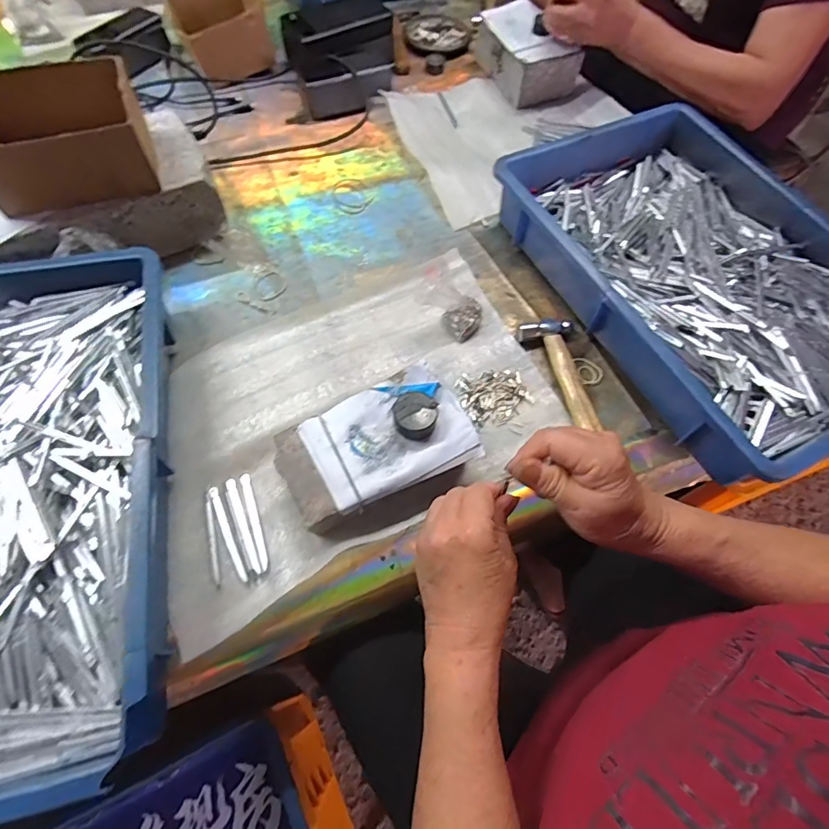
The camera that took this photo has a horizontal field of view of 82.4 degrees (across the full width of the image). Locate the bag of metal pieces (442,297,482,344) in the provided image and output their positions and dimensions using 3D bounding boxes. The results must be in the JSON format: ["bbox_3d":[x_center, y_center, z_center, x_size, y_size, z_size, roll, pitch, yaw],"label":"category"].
[{"bbox_3d":[0.057,-0.106,0.523,0.048,0.024,0.036,-34,69,-18],"label":"bag of metal pieces"}]

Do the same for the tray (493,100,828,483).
[{"bbox_3d":[0.307,-0.159,0.527,0.276,0.087,0.427,-23,66,-13],"label":"tray"}]

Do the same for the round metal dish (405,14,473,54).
[{"bbox_3d":[0.039,-0.646,0.804,0.108,0.011,0.116,1,63,-2],"label":"round metal dish"}]

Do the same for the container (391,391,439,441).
[{"bbox_3d":[0.000,0.000,0.418,0.038,0.021,0.039,1,63,-2],"label":"container"}]

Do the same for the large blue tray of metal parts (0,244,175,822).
[{"bbox_3d":[-0.347,0.065,0.380,0.292,0.077,0.436,-11,63,-8],"label":"large blue tray of metal parts"}]

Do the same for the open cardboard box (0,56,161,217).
[{"bbox_3d":[-0.347,-0.272,0.468,0.154,0.072,0.117,-21,65,-12],"label":"open cardboard box"}]

